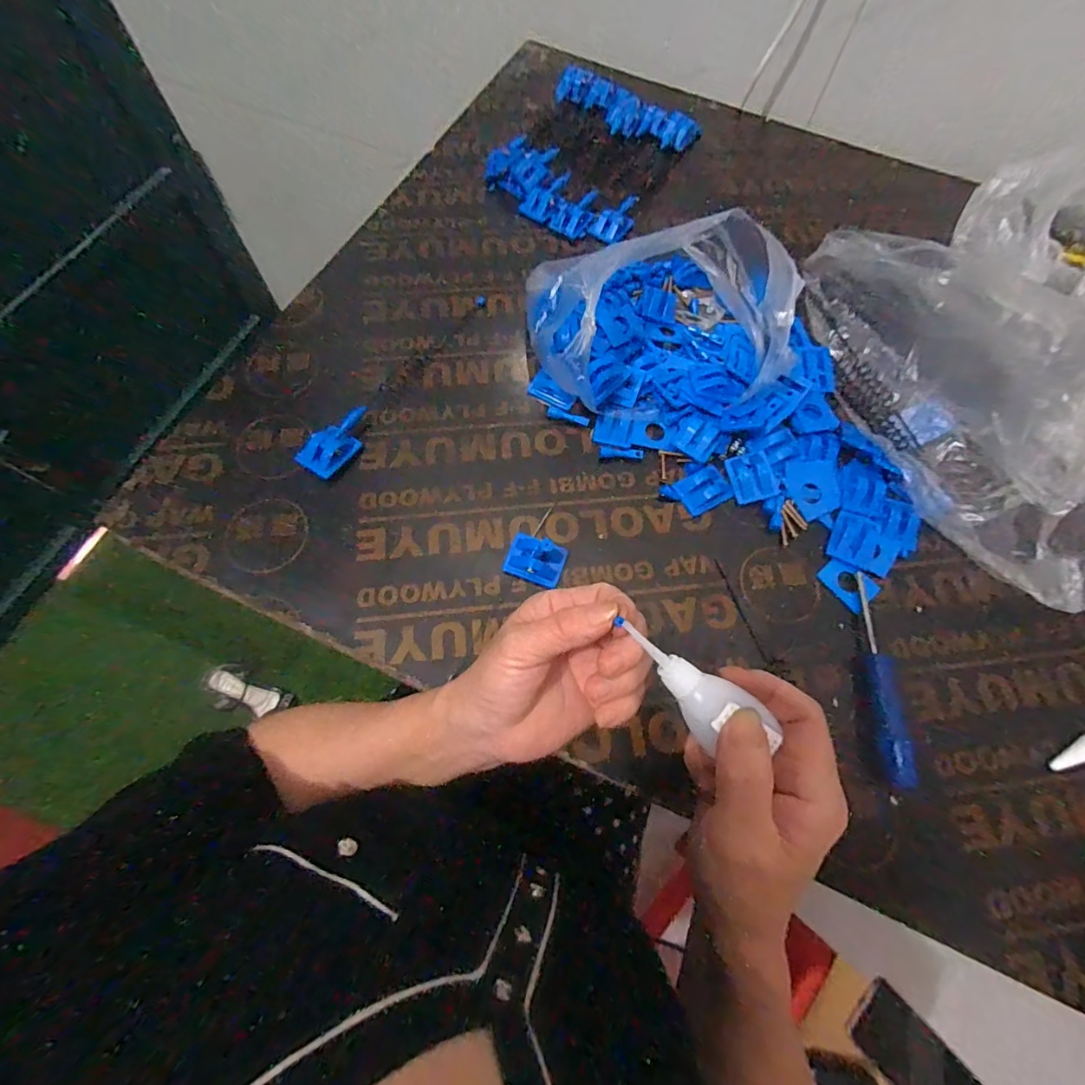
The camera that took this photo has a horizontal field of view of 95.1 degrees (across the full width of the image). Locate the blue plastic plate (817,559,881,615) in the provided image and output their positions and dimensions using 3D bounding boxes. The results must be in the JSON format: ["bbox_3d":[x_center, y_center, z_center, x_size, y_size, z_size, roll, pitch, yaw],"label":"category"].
[{"bbox_3d":[0.244,0.032,0.396,0.031,0.004,0.041,-40,75,-15],"label":"blue plastic plate"}]

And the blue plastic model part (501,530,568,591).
[{"bbox_3d":[-0.005,0.014,0.393,0.045,0.007,0.037,20,69,6],"label":"blue plastic model part"}]

